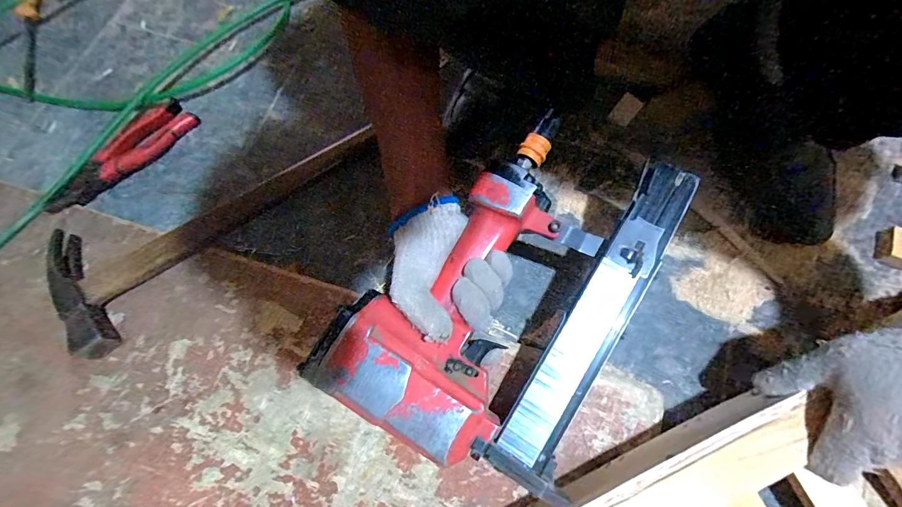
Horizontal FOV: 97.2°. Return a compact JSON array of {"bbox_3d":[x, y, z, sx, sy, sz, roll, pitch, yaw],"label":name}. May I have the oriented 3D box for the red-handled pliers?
[{"bbox_3d":[-0.417,-0.124,0.498,0.070,0.012,0.191,37,76,13],"label":"red-handled pliers"}]

